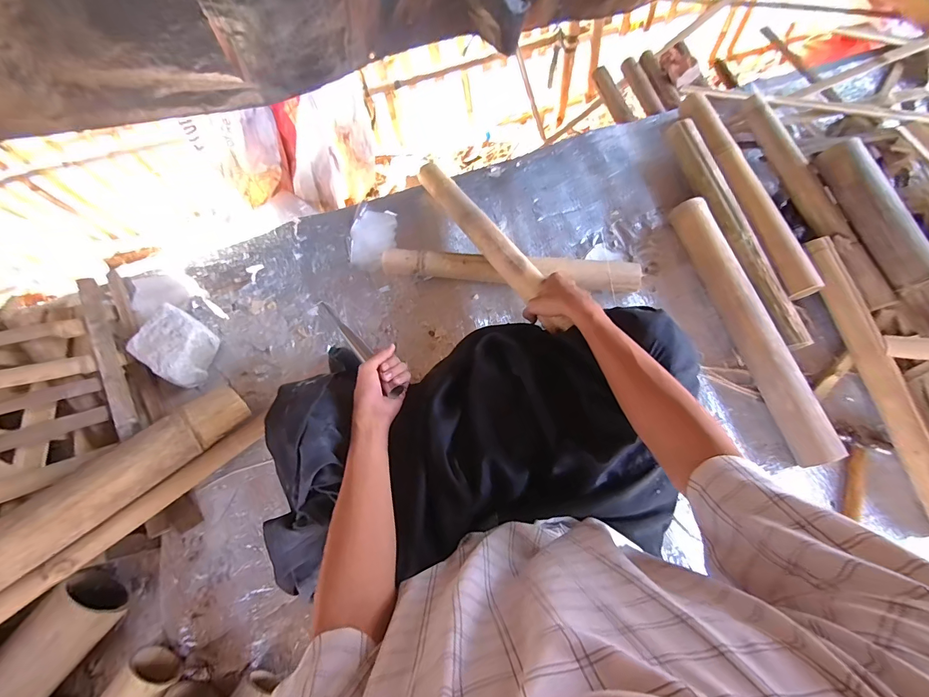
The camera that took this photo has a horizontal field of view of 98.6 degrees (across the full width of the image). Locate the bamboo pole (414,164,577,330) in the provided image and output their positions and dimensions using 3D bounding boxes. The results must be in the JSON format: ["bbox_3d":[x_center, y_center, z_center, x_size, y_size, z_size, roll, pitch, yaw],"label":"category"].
[{"bbox_3d":[0.040,-0.226,0.786,0.053,0.039,0.489,-31,63,-8],"label":"bamboo pole"}]

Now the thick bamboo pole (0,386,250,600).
[{"bbox_3d":[-0.591,0.238,0.601,0.085,0.069,0.533,43,62,14],"label":"thick bamboo pole"}]

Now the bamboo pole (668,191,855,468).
[{"bbox_3d":[0.522,-0.052,0.744,0.054,0.072,0.520,-13,72,-3],"label":"bamboo pole"}]

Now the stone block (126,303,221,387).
[{"bbox_3d":[-0.562,-0.004,0.789,0.129,0.088,0.117,28,75,10],"label":"stone block"}]

